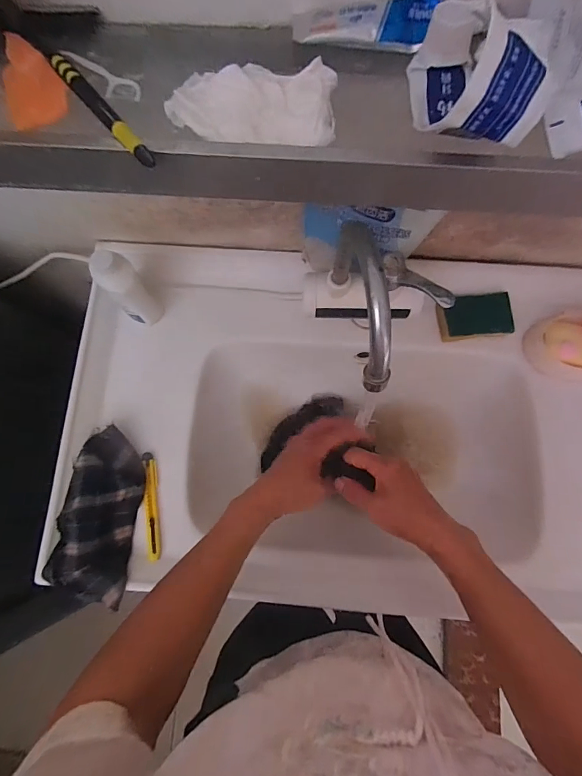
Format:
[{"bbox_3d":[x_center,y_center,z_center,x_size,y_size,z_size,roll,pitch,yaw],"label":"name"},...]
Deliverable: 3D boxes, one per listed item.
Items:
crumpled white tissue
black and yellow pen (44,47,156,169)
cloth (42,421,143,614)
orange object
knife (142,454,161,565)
[{"bbox_3d":[-0.025,-0.186,0.258,0.107,0.011,0.054,4,77,2],"label":"crumpled white tissue"},{"bbox_3d":[-0.124,-0.182,0.256,0.011,0.008,0.112,-40,79,-7],"label":"black and yellow pen"},{"bbox_3d":[-0.250,0.160,0.517,0.097,0.045,0.204,4,77,2],"label":"cloth"},{"bbox_3d":[-0.175,-0.208,0.266,0.038,0.010,0.067,-22,78,-4],"label":"orange object"},{"bbox_3d":[-0.186,0.156,0.530,0.017,0.014,0.137,-9,77,-1],"label":"knife"}]

